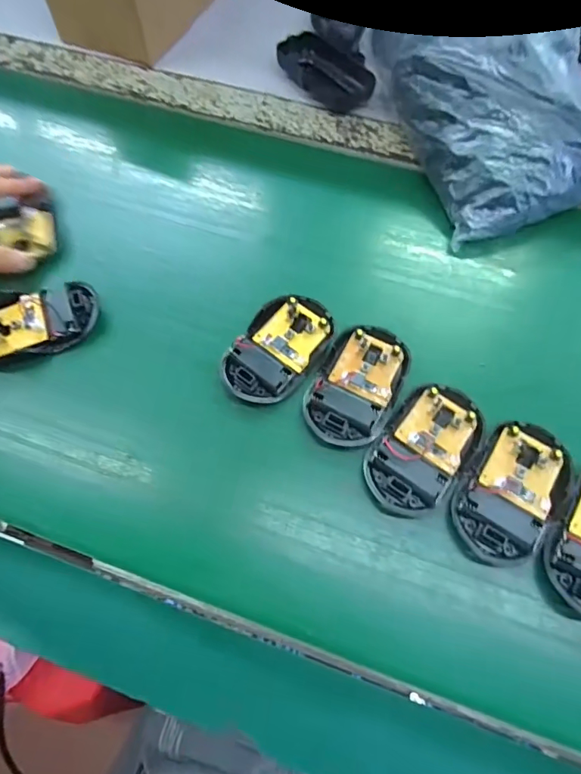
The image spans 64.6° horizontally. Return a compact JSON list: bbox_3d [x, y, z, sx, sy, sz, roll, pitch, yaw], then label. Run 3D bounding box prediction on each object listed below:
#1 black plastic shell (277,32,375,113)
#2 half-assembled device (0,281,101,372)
[{"bbox_3d":[0.035,-0.318,0.464,0.058,0.021,0.104,-36,72,-15],"label":"black plastic shell"},{"bbox_3d":[-0.194,-0.052,0.356,0.088,0.014,0.066,-20,69,-9],"label":"half-assembled device"}]

